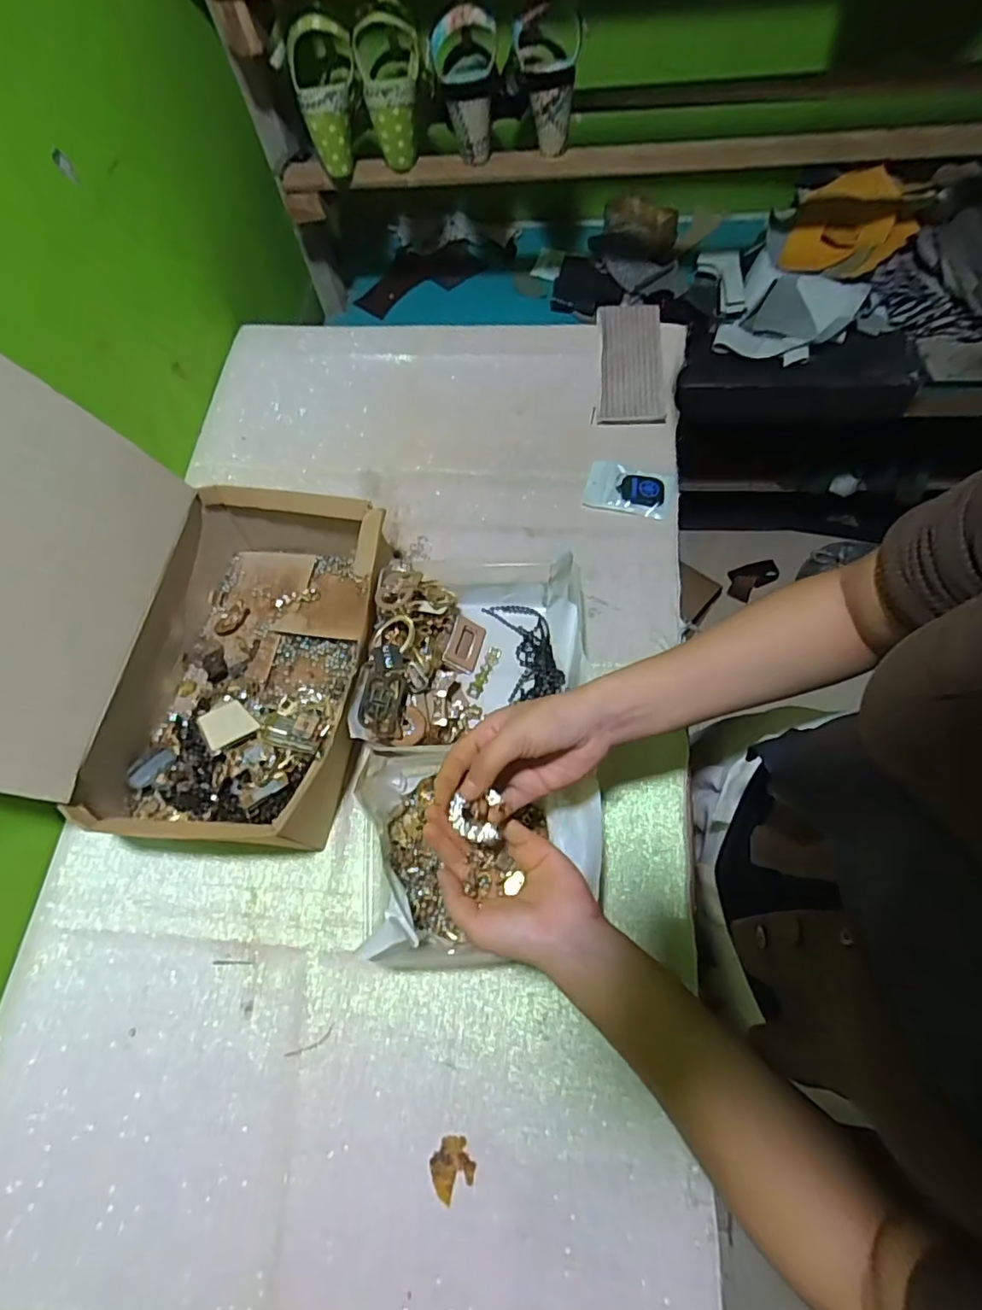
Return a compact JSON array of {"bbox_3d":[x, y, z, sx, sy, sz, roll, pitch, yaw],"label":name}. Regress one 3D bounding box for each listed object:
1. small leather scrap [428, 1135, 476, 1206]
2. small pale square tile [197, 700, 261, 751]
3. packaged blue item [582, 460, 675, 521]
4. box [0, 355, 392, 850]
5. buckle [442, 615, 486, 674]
[{"bbox_3d":[-0.030,0.395,0.455,0.032,0.005,0.035,-27,68,-8],"label":"small leather scrap"},{"bbox_3d":[-0.248,0.066,0.553,0.043,0.006,0.043,-38,80,-28],"label":"small pale square tile"},{"bbox_3d":[0.162,-0.195,0.690,0.096,0.016,0.064,15,69,9],"label":"packaged blue item"},{"bbox_3d":[-0.272,-0.030,0.504,0.293,0.273,0.331,10,68,7],"label":"box"},{"bbox_3d":[-0.028,-0.010,0.617,0.038,0.011,0.050,28,83,-27],"label":"buckle"}]

